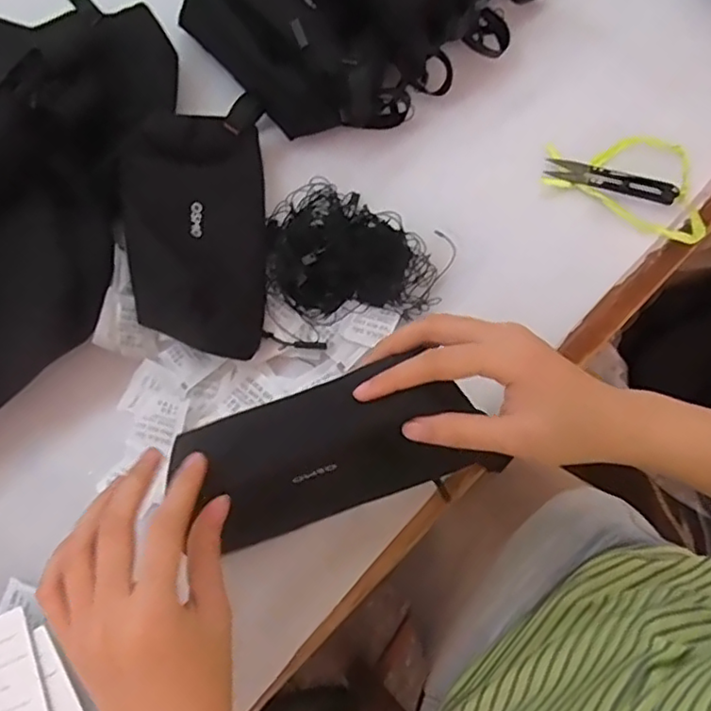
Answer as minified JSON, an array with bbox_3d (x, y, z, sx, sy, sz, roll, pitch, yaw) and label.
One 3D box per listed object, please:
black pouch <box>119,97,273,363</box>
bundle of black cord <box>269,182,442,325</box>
[{"bbox_3d":[-0.112,-0.100,0.446,0.103,0.025,0.207,3,71,-30],"label":"black pouch"},{"bbox_3d":[-0.004,-0.080,0.458,0.118,0.024,0.109,0,71,-1],"label":"bundle of black cord"}]

